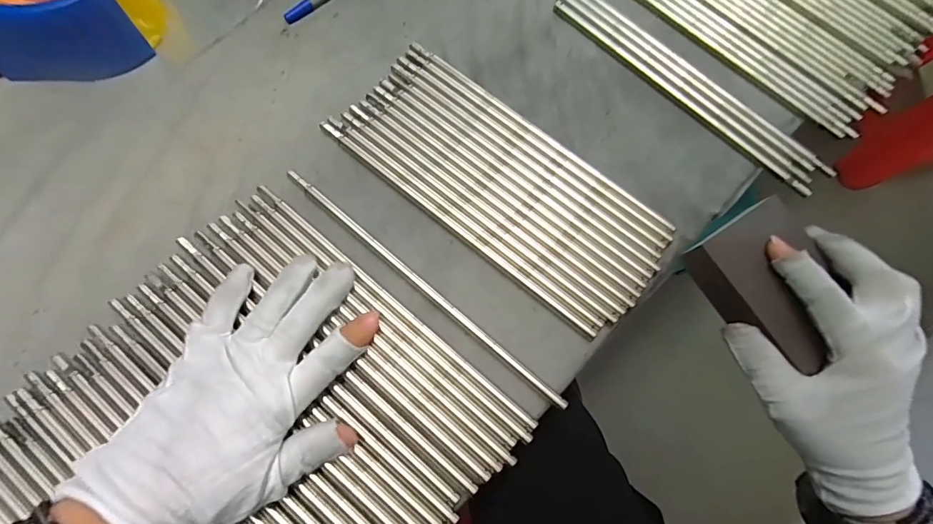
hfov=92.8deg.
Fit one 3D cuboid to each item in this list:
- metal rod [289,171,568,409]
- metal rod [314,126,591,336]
[{"bbox_3d":[-0.031,0.013,0.287,0.234,0.004,0.007,40,76,10],"label":"metal rod"},{"bbox_3d":[-0.011,-0.026,0.299,0.234,0.005,0.008,38,76,10],"label":"metal rod"}]

